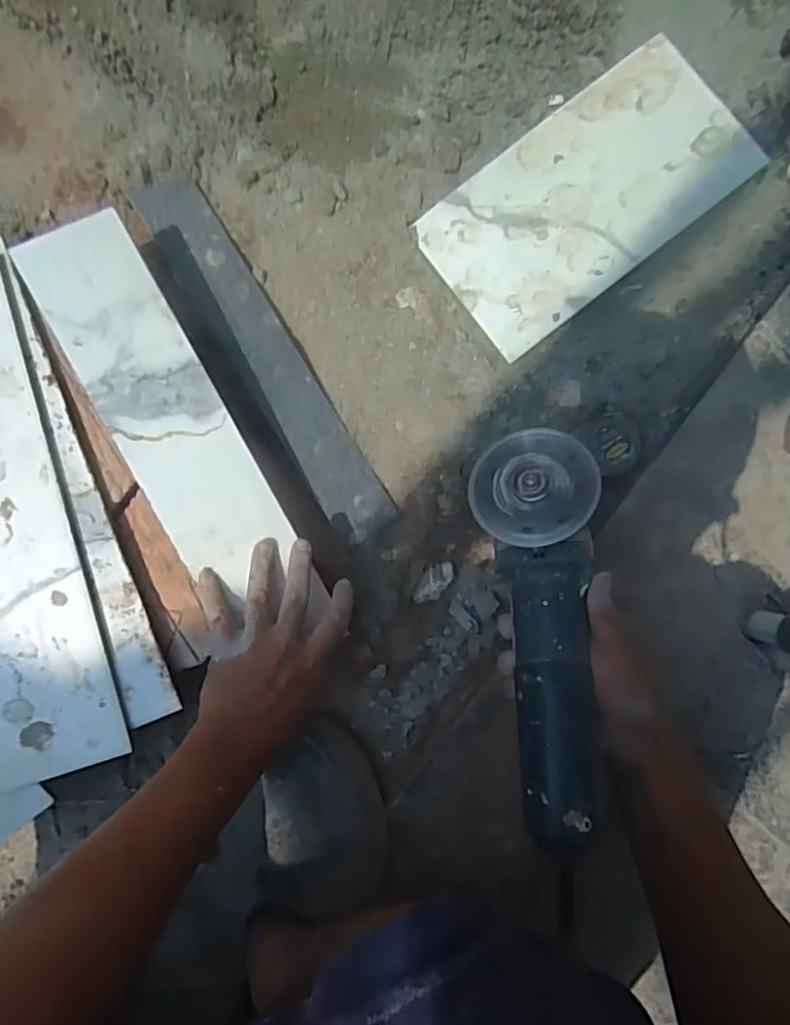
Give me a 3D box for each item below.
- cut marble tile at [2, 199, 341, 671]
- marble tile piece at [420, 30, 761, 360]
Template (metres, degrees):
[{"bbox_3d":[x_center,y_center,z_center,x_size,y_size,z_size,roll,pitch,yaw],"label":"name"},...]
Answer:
[{"bbox_3d":[-0.181,-0.069,0.495,0.086,0.007,0.352,-30,92,-8],"label":"cut marble tile"},{"bbox_3d":[0.175,-0.297,0.579,0.281,0.014,0.162,-37,84,8],"label":"marble tile piece"}]

